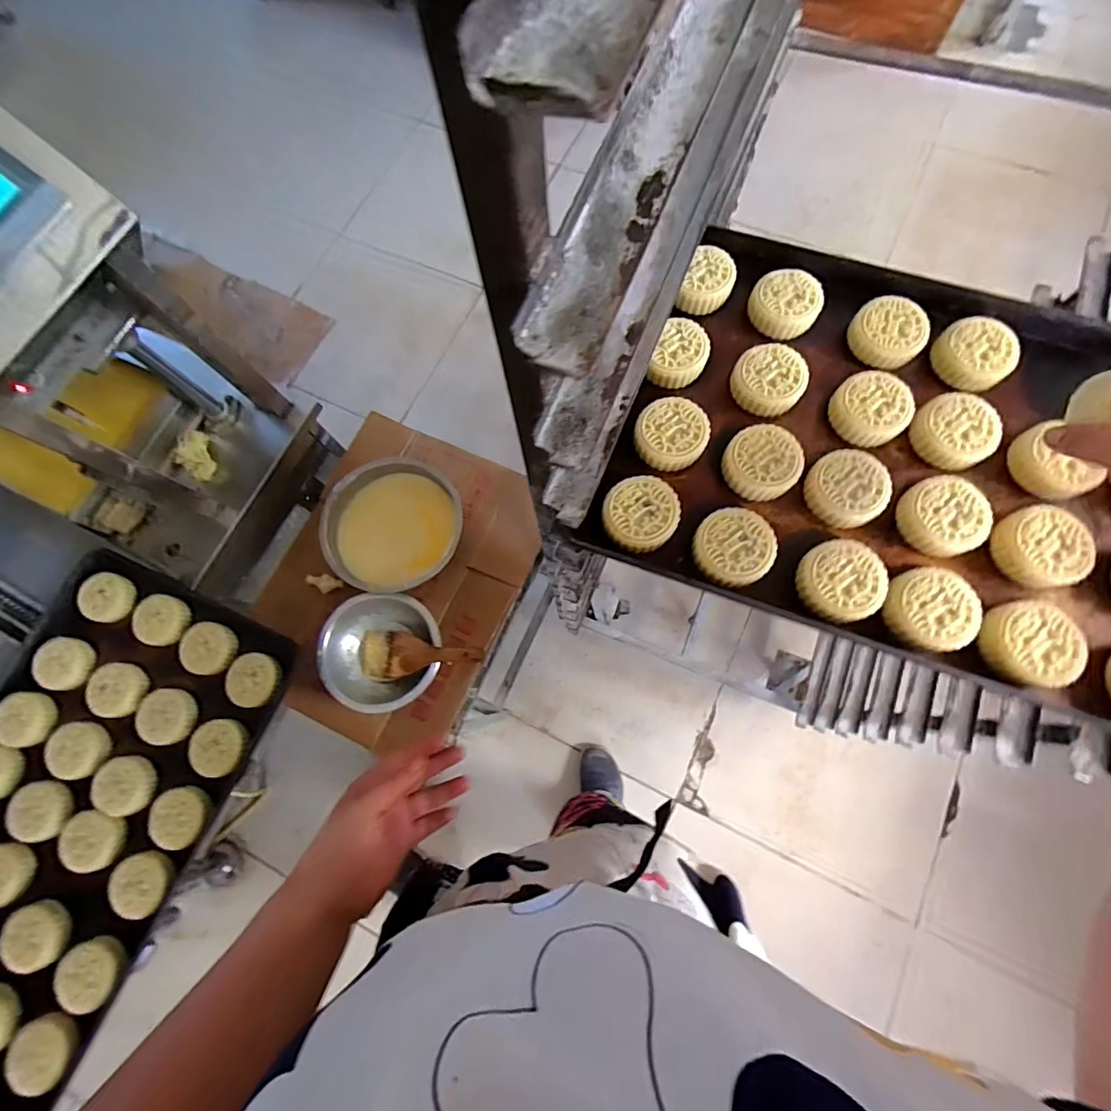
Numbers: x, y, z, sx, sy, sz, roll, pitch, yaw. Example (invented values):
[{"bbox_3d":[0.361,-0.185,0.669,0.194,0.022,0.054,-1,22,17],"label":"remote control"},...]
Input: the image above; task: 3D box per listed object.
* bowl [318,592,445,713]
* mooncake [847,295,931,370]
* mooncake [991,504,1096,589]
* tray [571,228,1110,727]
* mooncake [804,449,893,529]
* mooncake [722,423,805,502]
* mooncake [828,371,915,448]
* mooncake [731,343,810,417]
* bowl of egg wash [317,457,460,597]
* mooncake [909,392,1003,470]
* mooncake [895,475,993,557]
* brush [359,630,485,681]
[{"bbox_3d":[-0.276,0.156,0.791,0.180,0.075,0.178,-1,74,2],"label":"bowl"},{"bbox_3d":[0.344,-0.233,0.510,0.069,0.022,0.071,-37,76,-8],"label":"mooncake"},{"bbox_3d":[0.438,-0.009,0.442,0.069,0.024,0.072,-1,74,2],"label":"mooncake"},{"bbox_3d":[0.313,-0.109,0.481,0.480,0.037,0.379,19,76,7],"label":"tray"},{"bbox_3d":[0.277,-0.064,0.467,0.071,0.020,0.070,-29,75,-6],"label":"mooncake"},{"bbox_3d":[0.202,-0.091,0.477,0.070,0.023,0.070,-26,75,-5],"label":"mooncake"},{"bbox_3d":[0.313,-0.148,0.490,0.067,0.024,0.072,-37,76,-8],"label":"mooncake"},{"bbox_3d":[0.220,-0.181,0.505,0.070,0.021,0.071,-42,77,-9],"label":"mooncake"},{"bbox_3d":[-0.268,-0.053,0.825,0.217,0.079,0.231,-1,74,2],"label":"bowl of egg wash"},{"bbox_3d":[0.389,-0.121,0.478,0.070,0.020,0.072,-1,74,2],"label":"mooncake"},{"bbox_3d":[0.359,-0.038,0.458,0.067,0.027,0.071,-1,74,2],"label":"mooncake"},{"bbox_3d":[-0.217,0.160,0.787,0.221,0.017,0.076,-2,74,16],"label":"brush"}]

